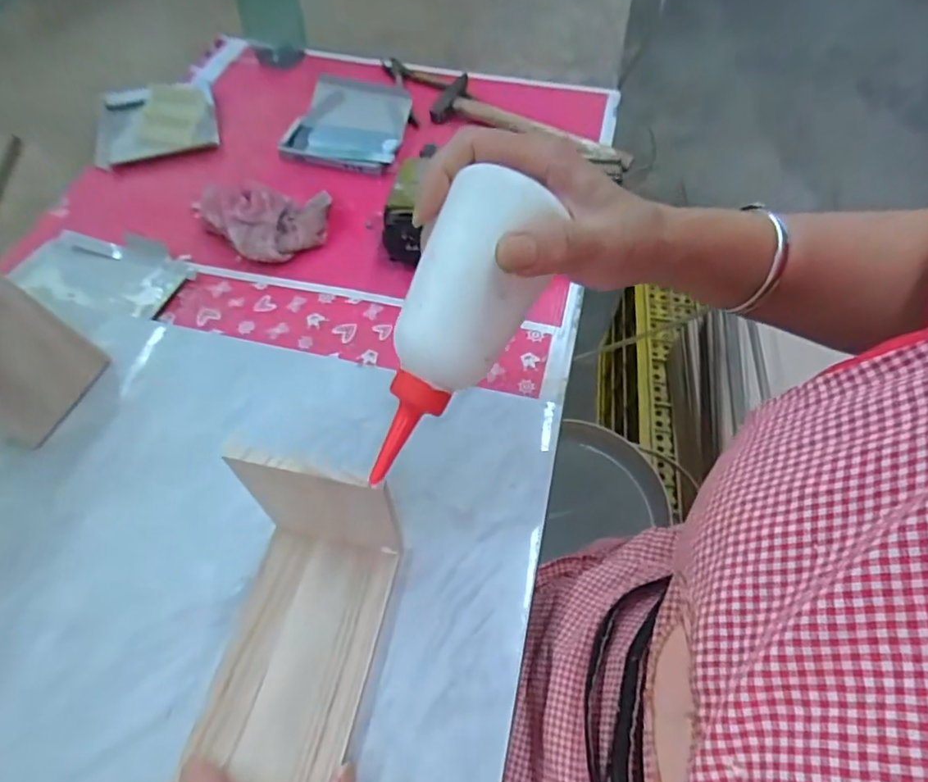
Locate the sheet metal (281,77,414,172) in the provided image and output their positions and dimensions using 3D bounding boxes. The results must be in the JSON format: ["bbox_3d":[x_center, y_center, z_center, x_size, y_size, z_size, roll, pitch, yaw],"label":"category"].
[{"bbox_3d":[-0.134,-0.314,0.657,0.139,0.041,0.127,18,58,11],"label":"sheet metal"}]

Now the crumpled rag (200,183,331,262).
[{"bbox_3d":[-0.195,-0.168,0.554,0.126,0.044,0.080,-14,57,-10],"label":"crumpled rag"}]

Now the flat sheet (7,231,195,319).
[{"bbox_3d":[-0.351,-0.116,0.542,0.159,0.020,0.082,15,57,8],"label":"flat sheet"}]

